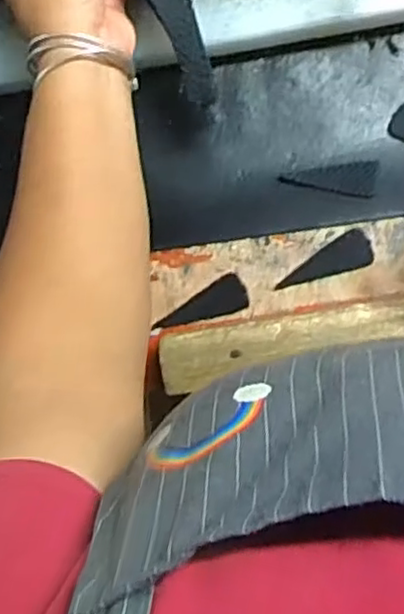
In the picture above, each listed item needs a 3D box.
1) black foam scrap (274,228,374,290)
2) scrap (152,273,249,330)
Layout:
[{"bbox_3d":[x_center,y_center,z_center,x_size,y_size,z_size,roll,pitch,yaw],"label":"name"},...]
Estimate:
[{"bbox_3d":[0.087,-0.034,0.498,0.069,0.004,0.027,-18,91,8],"label":"black foam scrap"},{"bbox_3d":[-0.001,-0.004,0.509,0.068,0.008,0.026,-15,92,8],"label":"scrap"}]

